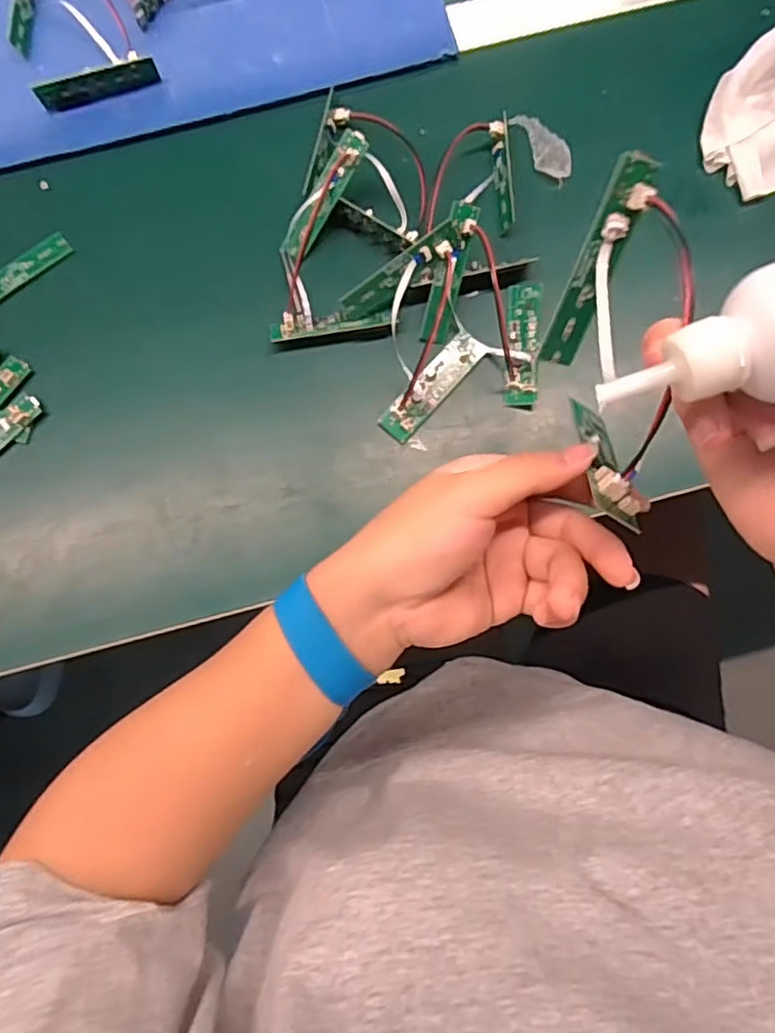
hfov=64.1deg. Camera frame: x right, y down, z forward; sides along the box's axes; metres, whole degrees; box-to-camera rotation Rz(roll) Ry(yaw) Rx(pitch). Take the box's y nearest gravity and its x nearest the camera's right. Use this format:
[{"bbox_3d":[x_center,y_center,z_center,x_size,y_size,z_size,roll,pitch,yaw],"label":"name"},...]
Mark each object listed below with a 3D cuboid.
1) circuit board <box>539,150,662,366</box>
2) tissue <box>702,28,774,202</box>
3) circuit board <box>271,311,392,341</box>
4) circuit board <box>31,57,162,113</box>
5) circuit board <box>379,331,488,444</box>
[{"bbox_3d":[0.086,-0.103,0.257,0.016,0.083,0.008,21,35,5],"label":"circuit board"},{"bbox_3d":[0.261,-0.269,0.414,0.087,0.041,0.092,39,82,7],"label":"tissue"},{"bbox_3d":[-0.037,-0.128,0.404,0.078,0.010,0.016,-11,79,-1],"label":"circuit board"},{"bbox_3d":[-0.199,-0.297,0.426,0.082,0.017,0.007,-15,45,0],"label":"circuit board"},{"bbox_3d":[0.030,-0.085,0.399,0.023,0.006,0.086,43,81,-10],"label":"circuit board"}]

